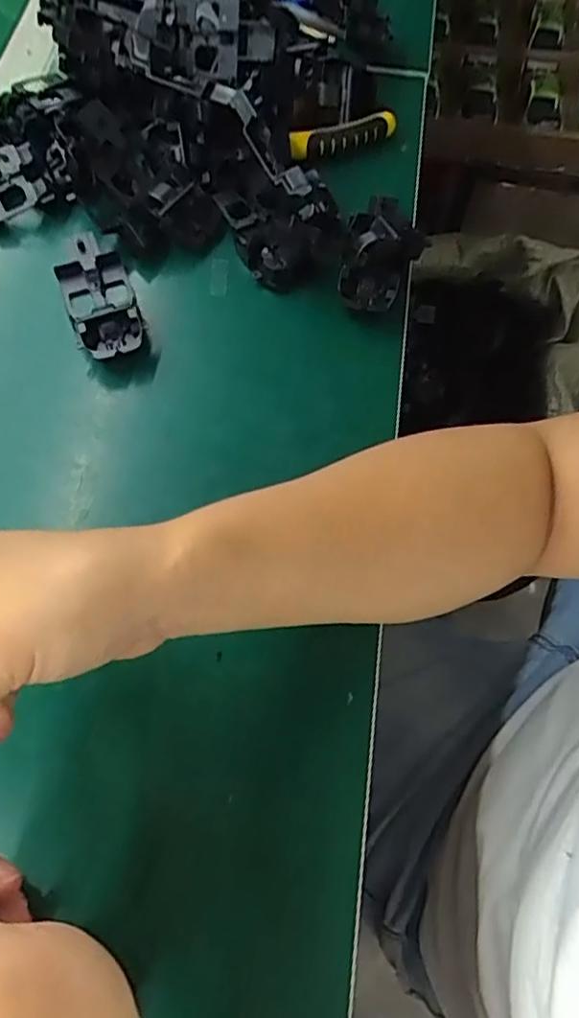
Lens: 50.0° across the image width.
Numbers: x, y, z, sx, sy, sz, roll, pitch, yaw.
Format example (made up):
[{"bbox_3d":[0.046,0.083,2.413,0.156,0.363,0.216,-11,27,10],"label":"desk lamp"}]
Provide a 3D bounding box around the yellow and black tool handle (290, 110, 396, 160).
[{"bbox_3d":[0.040,-0.268,0.446,0.079,0.020,0.019,-11,68,-7],"label":"yellow and black tool handle"}]

